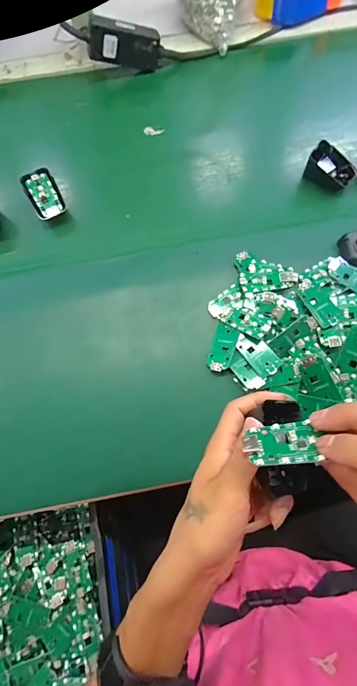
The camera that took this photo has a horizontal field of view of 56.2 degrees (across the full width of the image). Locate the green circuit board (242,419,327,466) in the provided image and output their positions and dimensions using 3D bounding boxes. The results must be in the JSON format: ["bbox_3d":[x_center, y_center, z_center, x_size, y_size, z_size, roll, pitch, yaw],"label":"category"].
[{"bbox_3d":[0.068,0.065,0.219,0.045,0.005,0.031,-10,35,4],"label":"green circuit board"}]

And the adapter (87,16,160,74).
[{"bbox_3d":[-0.088,-0.492,0.551,0.112,0.054,0.032,-3,69,-18],"label":"adapter"}]

